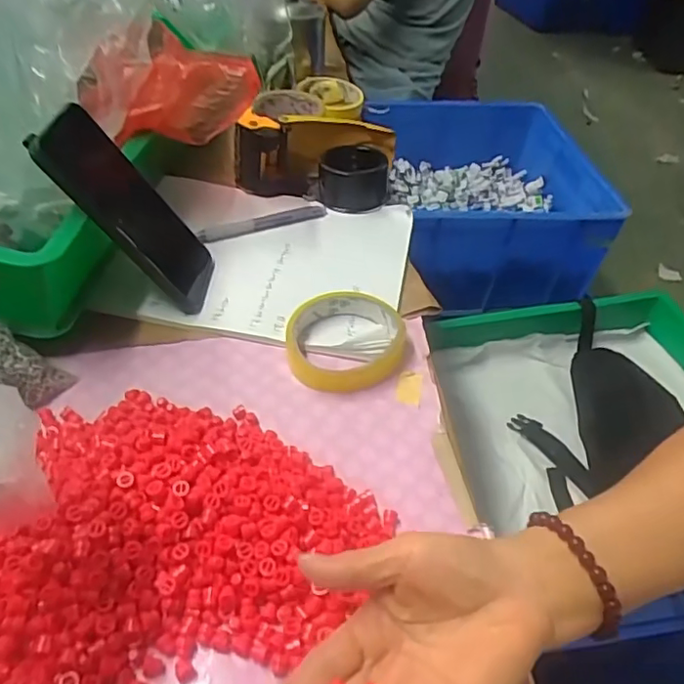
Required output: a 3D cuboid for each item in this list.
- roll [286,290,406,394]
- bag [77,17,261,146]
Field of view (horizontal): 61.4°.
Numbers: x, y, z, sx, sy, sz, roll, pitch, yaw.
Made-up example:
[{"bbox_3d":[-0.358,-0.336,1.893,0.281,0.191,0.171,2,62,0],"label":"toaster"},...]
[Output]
[{"bbox_3d":[0.003,-0.002,0.451,0.089,0.026,0.087,3,46,-3],"label":"roll"},{"bbox_3d":[-0.164,-0.235,0.530,0.171,0.071,0.080,1,46,-5],"label":"bag"}]

